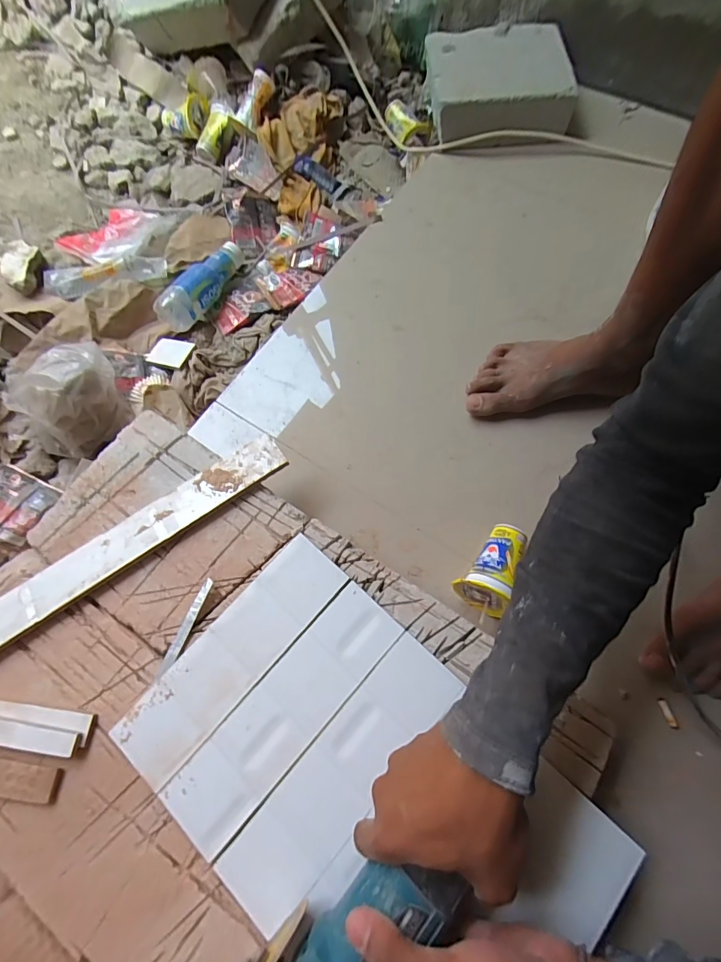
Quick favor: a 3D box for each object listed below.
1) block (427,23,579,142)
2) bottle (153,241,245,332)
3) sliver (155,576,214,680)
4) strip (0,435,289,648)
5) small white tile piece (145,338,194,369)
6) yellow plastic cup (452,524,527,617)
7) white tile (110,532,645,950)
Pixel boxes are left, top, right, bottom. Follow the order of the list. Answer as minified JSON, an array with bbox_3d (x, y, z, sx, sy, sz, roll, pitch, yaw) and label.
[{"bbox_3d":[0.254,-0.720,0.748,0.252,0.053,0.230,-3,70,0],"label":"block"},{"bbox_3d":[-0.256,-0.328,0.693,0.053,0.055,0.188,32,73,12],"label":"bottle"},{"bbox_3d":[-0.175,0.146,0.417,0.013,0.008,0.100,20,71,8],"label":"sliver"},{"bbox_3d":[-0.254,0.069,0.440,0.388,0.009,0.048,-33,73,-11],"label":"strip"},{"bbox_3d":[-0.305,-0.206,0.669,0.073,0.004,0.050,17,73,19],"label":"small white tile piece"},{"bbox_3d":[0.152,0.094,0.471,0.059,0.076,0.095,29,73,11],"label":"yellow plastic cup"},{"bbox_3d":[0.000,0.264,0.362,0.391,0.010,0.245,41,75,14],"label":"white tile"}]

